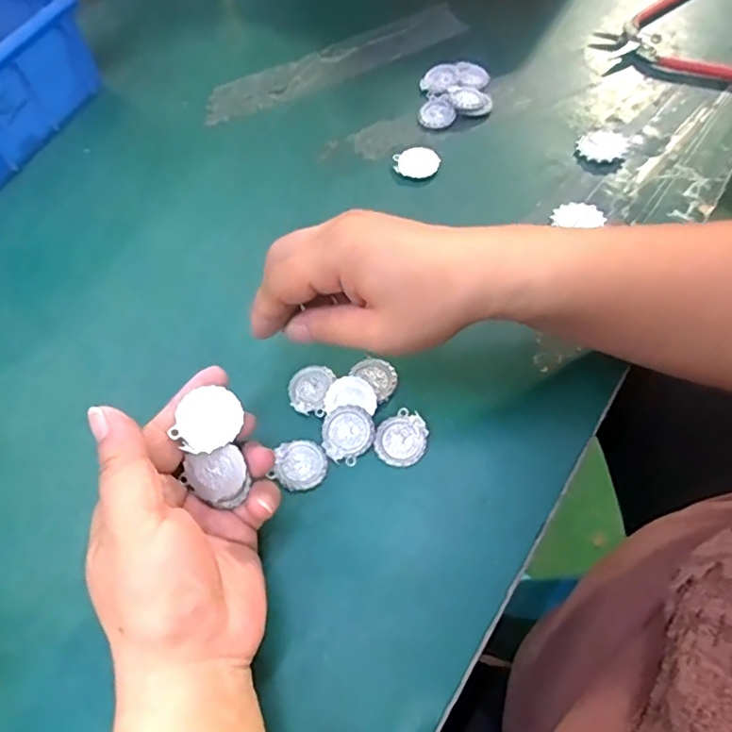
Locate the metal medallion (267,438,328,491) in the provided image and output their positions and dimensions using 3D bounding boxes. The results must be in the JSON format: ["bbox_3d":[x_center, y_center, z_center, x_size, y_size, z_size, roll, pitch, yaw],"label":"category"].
[{"bbox_3d":[-0.035,0.052,0.307,0.029,0.004,0.028,0,62,1],"label":"metal medallion"}]

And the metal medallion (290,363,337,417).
[{"bbox_3d":[-0.031,0.012,0.327,0.025,0.005,0.030,20,64,11],"label":"metal medallion"}]

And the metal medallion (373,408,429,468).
[{"bbox_3d":[0.019,0.039,0.312,0.027,0.004,0.031,23,65,12],"label":"metal medallion"}]

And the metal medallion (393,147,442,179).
[{"bbox_3d":[0.037,-0.145,0.410,0.031,0.006,0.028,-32,66,-15],"label":"metal medallion"}]

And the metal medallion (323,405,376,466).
[{"bbox_3d":[-0.010,0.036,0.313,0.028,0.006,0.030,40,70,19],"label":"metal medallion"}]

